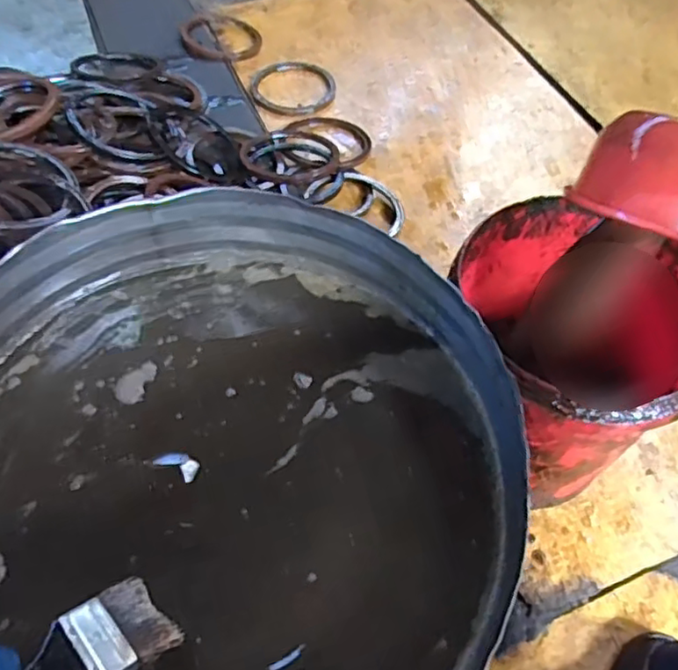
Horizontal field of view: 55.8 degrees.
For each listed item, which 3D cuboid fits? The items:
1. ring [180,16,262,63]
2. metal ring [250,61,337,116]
[{"bbox_3d":[-0.302,-0.763,1.651,0.198,0.020,0.205,4,57,-7],"label":"ring"},{"bbox_3d":[-0.110,-0.595,1.545,0.199,0.025,0.203,0,56,0],"label":"metal ring"}]

